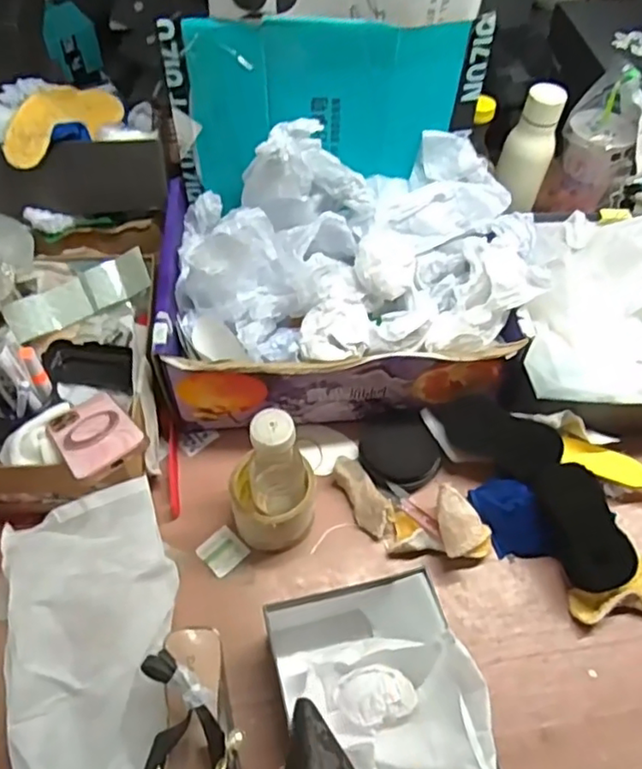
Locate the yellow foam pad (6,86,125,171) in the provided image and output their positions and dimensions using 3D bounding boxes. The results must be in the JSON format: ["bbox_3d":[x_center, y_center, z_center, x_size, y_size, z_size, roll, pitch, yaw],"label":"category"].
[{"bbox_3d":[-0.317,-0.322,0.760,0.068,0.051,0.180,23,57,14],"label":"yellow foam pad"}]

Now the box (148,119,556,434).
[{"bbox_3d":[0.031,-0.126,0.742,0.425,0.206,0.285,-2,55,-4],"label":"box"}]

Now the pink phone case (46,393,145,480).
[{"bbox_3d":[-0.228,0.047,0.621,0.071,0.010,0.142,-32,33,-22],"label":"pink phone case"}]

